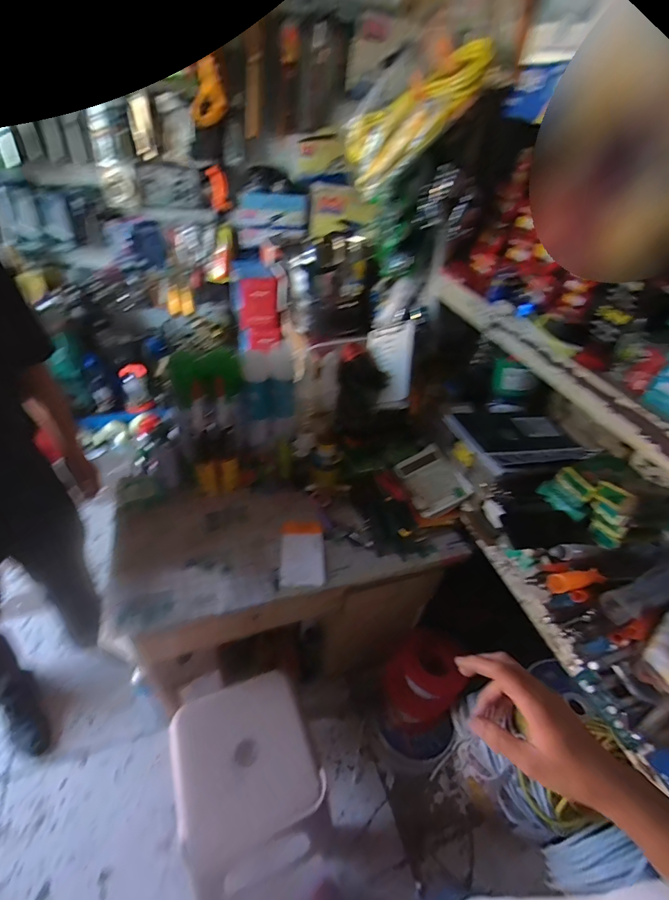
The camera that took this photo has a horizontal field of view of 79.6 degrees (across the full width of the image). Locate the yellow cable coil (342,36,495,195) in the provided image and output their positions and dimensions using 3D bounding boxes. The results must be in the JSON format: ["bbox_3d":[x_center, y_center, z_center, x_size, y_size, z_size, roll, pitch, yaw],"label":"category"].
[{"bbox_3d":[0.140,-0.611,0.745,0.311,0.141,0.067,-8,24,43],"label":"yellow cable coil"}]

